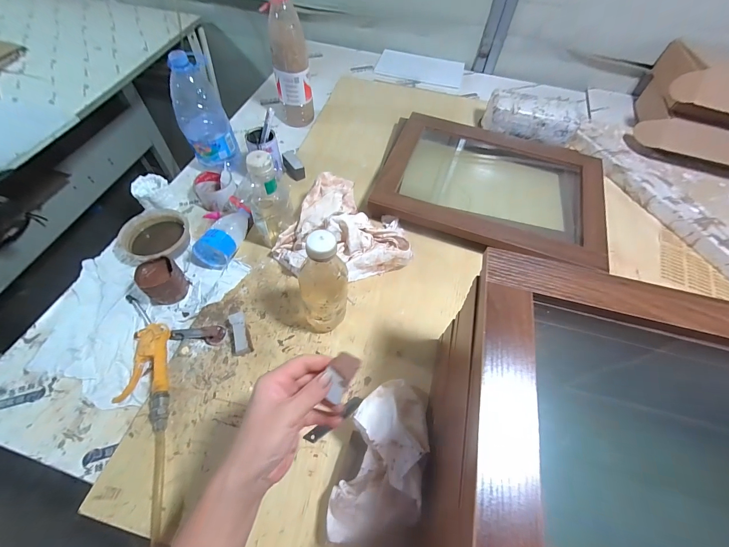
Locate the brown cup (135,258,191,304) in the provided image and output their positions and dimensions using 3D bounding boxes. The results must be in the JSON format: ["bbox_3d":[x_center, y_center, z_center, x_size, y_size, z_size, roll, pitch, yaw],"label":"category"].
[{"bbox_3d":[-0.364,0.012,0.567,0.069,0.057,0.068,1,58,-1],"label":"brown cup"}]

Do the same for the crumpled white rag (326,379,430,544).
[{"bbox_3d":[0.026,0.234,0.414,0.094,0.096,0.193,15,58,7],"label":"crumpled white rag"}]

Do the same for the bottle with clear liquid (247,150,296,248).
[{"bbox_3d":[-0.169,-0.130,0.572,0.082,0.201,0.069,-14,60,-10],"label":"bottle with clear liquid"}]

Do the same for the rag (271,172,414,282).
[{"bbox_3d":[-0.032,-0.081,0.611,0.239,0.090,0.220,27,62,14],"label":"rag"}]

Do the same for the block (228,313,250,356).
[{"bbox_3d":[-0.207,0.100,0.526,0.026,0.027,0.071,-14,60,-10],"label":"block"}]

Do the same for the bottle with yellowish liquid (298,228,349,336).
[{"bbox_3d":[-0.067,0.019,0.480,0.083,0.207,0.074,-5,59,-5],"label":"bottle with yellowish liquid"}]

